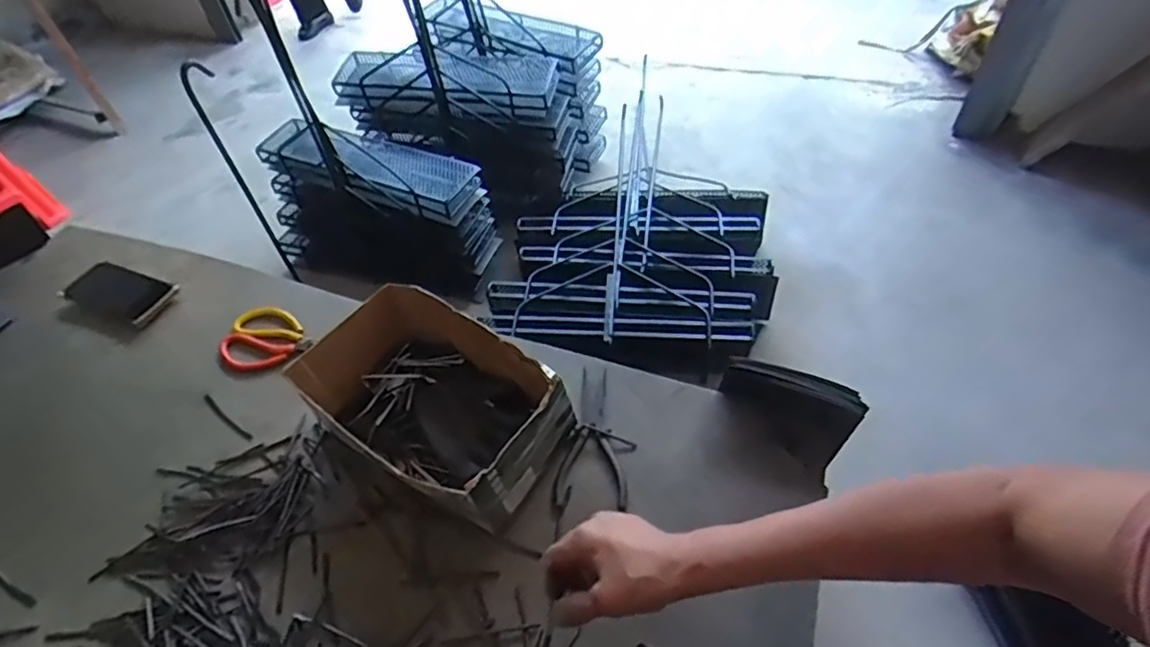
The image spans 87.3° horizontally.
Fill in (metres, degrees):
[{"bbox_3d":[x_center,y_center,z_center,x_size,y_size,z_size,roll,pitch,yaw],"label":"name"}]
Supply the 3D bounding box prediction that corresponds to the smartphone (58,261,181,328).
[{"bbox_3d":[-0.674,-0.048,0.892,0.181,0.013,0.076,16,52,19],"label":"smartphone"}]

